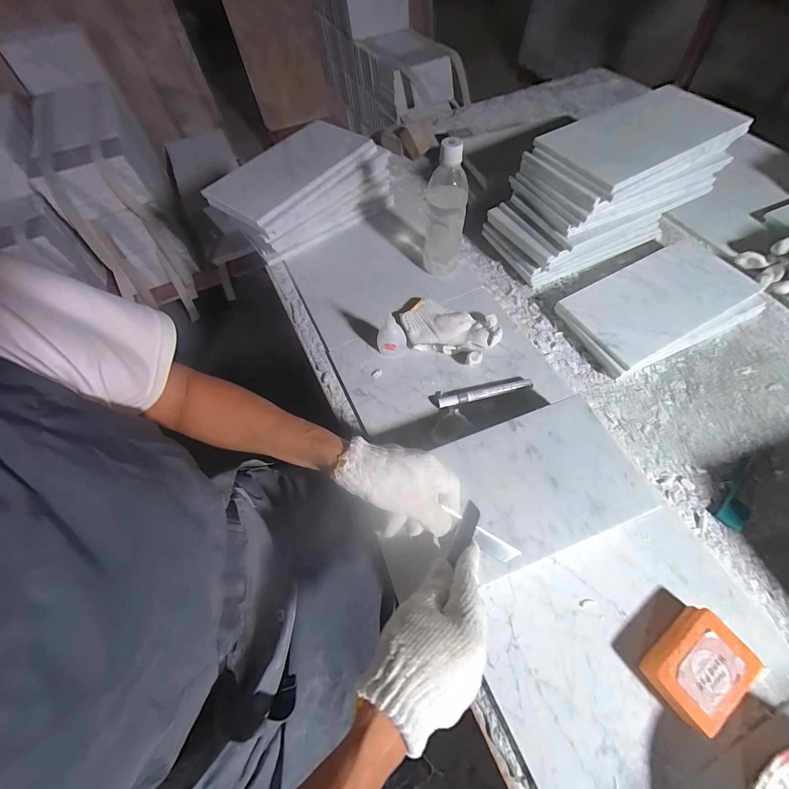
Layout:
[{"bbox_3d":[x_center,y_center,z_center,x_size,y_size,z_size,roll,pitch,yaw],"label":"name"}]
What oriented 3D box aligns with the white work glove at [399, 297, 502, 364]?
[{"bbox_3d":[0.087,-0.106,0.547,0.156,0.030,0.094,26,64,14],"label":"white work glove"}]

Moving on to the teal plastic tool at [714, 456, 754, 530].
[{"bbox_3d":[0.454,0.126,0.431,0.111,0.011,0.028,-39,67,-19],"label":"teal plastic tool"}]

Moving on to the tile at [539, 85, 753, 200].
[{"bbox_3d":[0.377,-0.399,0.511,0.287,0.022,0.151,-29,66,-11],"label":"tile"}]

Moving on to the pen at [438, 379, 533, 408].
[{"bbox_3d":[0.135,-0.002,0.496,0.142,0.018,0.016,-12,61,-6],"label":"pen"}]

